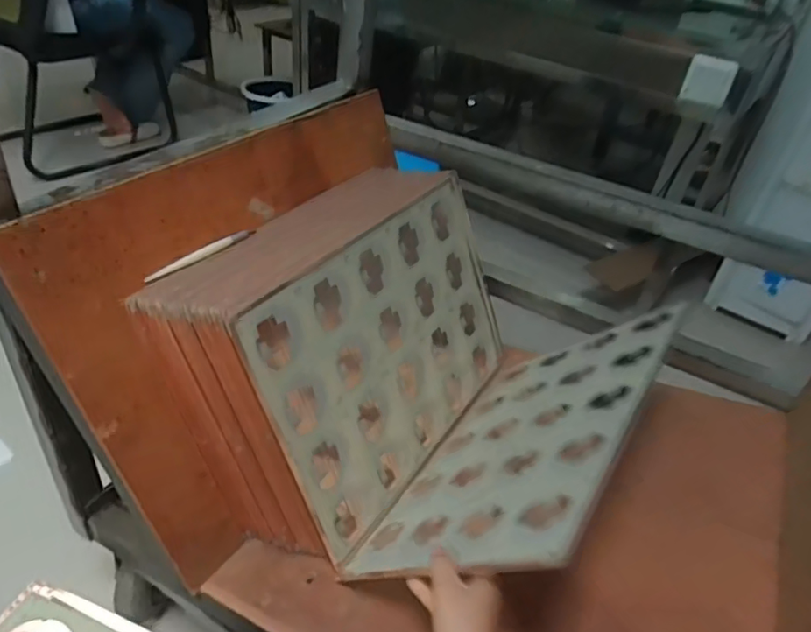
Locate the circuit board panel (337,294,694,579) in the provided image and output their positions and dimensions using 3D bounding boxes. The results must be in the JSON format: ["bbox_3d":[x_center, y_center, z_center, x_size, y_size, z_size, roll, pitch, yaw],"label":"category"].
[{"bbox_3d":[0.138,0.136,0.676,0.012,0.322,0.430,54,45,-4],"label":"circuit board panel"}]

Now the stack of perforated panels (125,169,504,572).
[{"bbox_3d":[-0.048,0.032,0.763,0.121,0.371,0.486,-2,27,43],"label":"stack of perforated panels"}]

